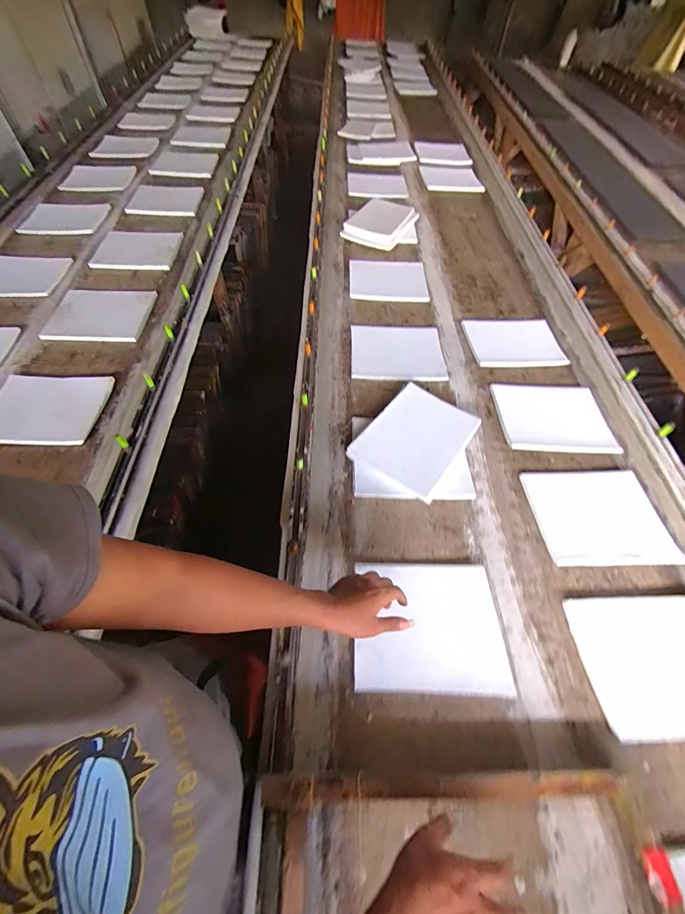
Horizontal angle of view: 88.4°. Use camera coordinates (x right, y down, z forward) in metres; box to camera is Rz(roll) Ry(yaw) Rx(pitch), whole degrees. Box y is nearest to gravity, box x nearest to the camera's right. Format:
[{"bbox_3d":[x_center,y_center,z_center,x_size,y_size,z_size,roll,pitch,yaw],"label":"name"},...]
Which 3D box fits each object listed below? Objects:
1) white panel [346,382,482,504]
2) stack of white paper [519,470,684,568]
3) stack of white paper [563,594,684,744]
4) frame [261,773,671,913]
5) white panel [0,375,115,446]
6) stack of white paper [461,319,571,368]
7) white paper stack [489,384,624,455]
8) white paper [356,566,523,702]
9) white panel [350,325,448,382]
[{"bbox_3d":[0.176,-0.048,0.850,0.214,0.020,0.273,34,68,14],"label":"white panel"},{"bbox_3d":[0.573,0.131,0.788,0.279,0.012,0.223,-1,59,-2],"label":"stack of white paper"},{"bbox_3d":[0.573,0.369,0.633,0.265,0.014,0.222,-4,59,1],"label":"stack of white paper"},{"bbox_3d":[0.190,0.640,0.417,0.480,0.066,0.417,-1,58,-3],"label":"frame"},{"bbox_3d":[-0.729,-0.113,0.859,0.263,0.022,0.212,-1,55,-6],"label":"white panel"},{"bbox_3d":[0.529,-0.359,1.094,0.274,0.020,0.209,0,59,-1],"label":"stack of white paper"},{"bbox_3d":[0.554,-0.110,0.936,0.273,0.017,0.221,5,59,2],"label":"white paper stack"},{"bbox_3d":[0.154,0.299,0.632,0.259,0.023,0.214,0,59,-1],"label":"white paper"},{"bbox_3d":[0.161,-0.321,1.056,0.267,0.022,0.232,0,59,-1],"label":"white panel"}]

